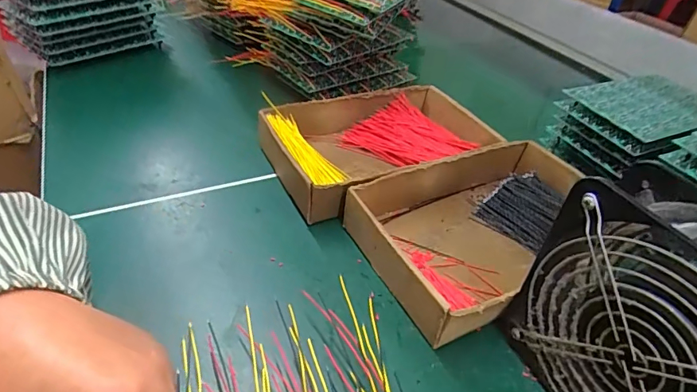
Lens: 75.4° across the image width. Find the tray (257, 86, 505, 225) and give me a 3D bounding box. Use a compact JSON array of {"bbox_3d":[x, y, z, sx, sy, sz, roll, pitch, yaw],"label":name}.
[{"bbox_3d":[0.036,-0.060,0.486,0.229,0.044,0.155,-14,43,-23],"label":"tray"}]

